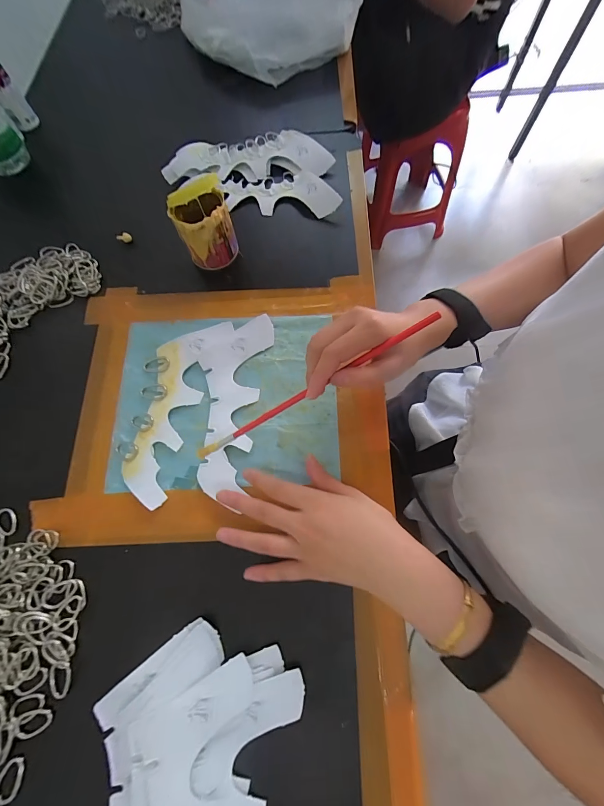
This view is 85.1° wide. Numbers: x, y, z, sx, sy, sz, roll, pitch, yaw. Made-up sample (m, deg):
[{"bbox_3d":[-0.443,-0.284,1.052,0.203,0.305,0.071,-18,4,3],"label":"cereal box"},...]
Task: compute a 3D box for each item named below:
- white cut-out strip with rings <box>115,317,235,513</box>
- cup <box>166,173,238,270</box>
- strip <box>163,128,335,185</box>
[{"bbox_3d":[-0.154,-0.002,0.376,0.074,0.010,0.216,14,71,8],"label":"white cut-out strip with rings"},{"bbox_3d":[-0.122,-0.225,0.411,0.068,0.097,0.066,-13,69,-2],"label":"cup"},{"bbox_3d":[-0.079,-0.373,0.497,0.240,0.025,0.078,0,69,3],"label":"strip"}]

